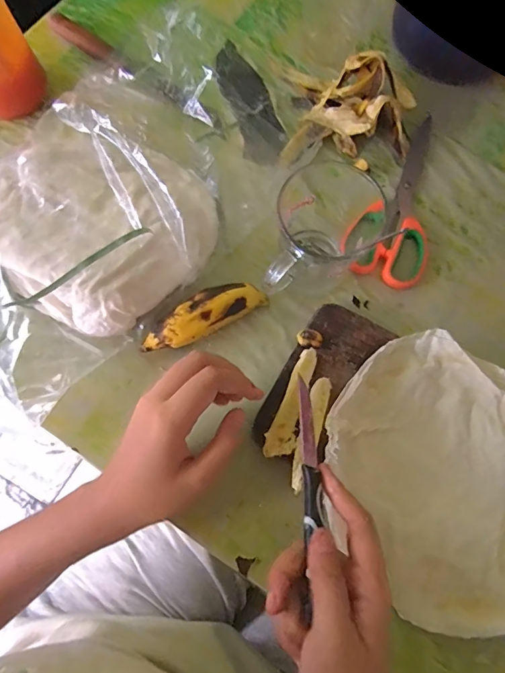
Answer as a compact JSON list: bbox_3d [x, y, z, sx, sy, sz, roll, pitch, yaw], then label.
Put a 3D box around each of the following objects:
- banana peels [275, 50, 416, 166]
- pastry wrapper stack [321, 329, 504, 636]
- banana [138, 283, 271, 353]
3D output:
[{"bbox_3d":[0.091,-0.226,0.413,0.131,0.035,0.126,3,72,-1],"label":"banana peels"},{"bbox_3d":[0.142,0.100,0.320,0.181,0.039,0.190,41,76,10],"label":"pastry wrapper stack"},{"bbox_3d":[-0.040,-0.017,0.353,0.108,0.033,0.030,-31,76,-11],"label":"banana"}]

